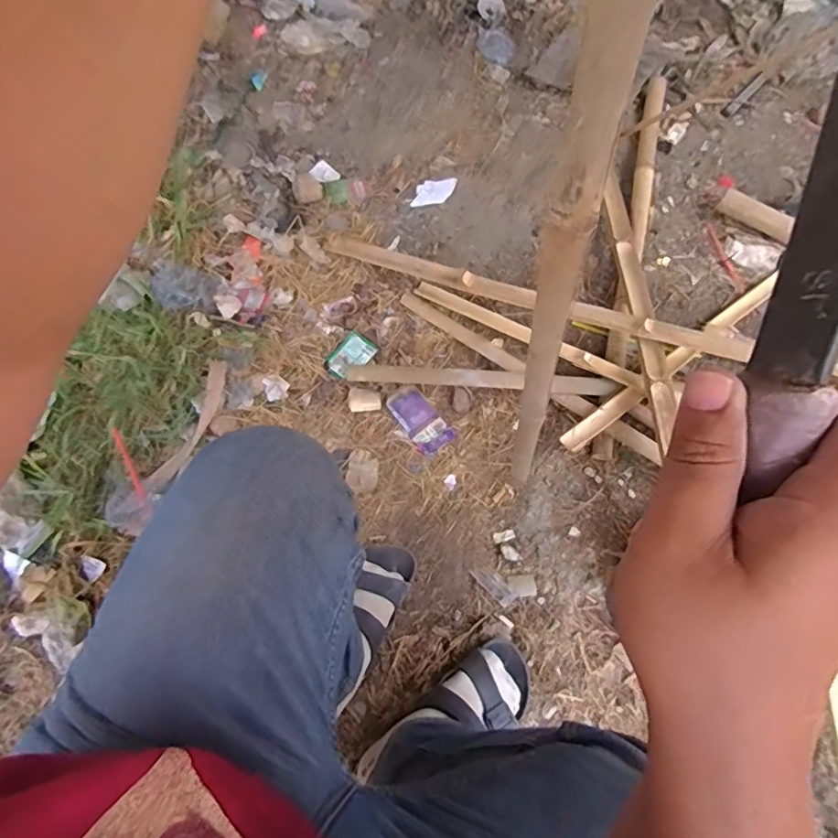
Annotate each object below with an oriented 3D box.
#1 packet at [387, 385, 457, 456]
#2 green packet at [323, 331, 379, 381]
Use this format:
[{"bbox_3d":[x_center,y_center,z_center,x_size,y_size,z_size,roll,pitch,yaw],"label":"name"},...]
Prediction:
[{"bbox_3d":[0.001,0.000,0.952,0.067,0.007,0.130,-37,72,-13],"label":"packet"},{"bbox_3d":[-0.129,-0.117,0.999,0.066,0.006,0.095,35,72,13],"label":"green packet"}]

